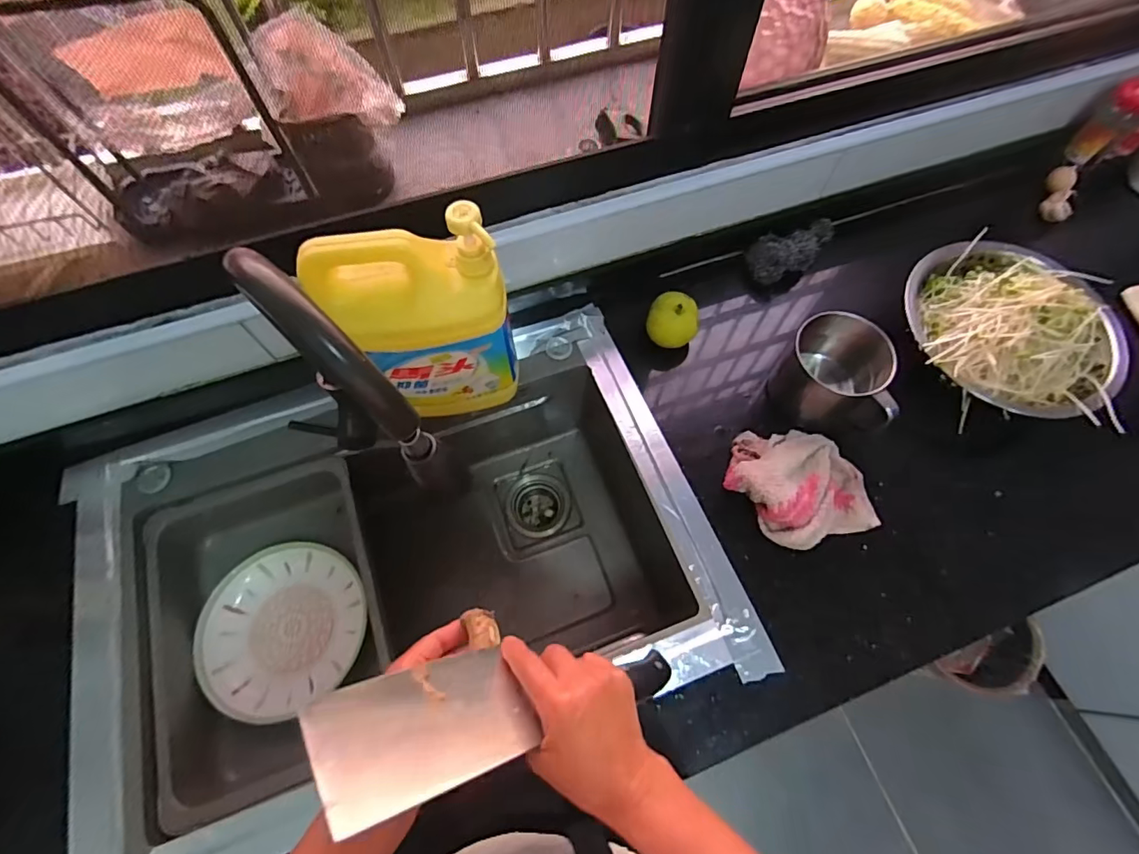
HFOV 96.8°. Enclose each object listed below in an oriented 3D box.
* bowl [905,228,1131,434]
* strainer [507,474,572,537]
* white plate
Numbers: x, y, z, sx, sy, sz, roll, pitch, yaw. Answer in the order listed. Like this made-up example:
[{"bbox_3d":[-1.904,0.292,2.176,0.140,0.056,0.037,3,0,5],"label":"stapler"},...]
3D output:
[{"bbox_3d":[0.590,-0.151,0.658,0.270,0.087,0.256,0,67,0],"label":"bowl"},{"bbox_3d":[-0.052,0.140,0.868,0.104,0.060,0.102,0,67,0],"label":"strainer"},{"bbox_3d":[-0.360,0.251,0.647,0.195,0.044,0.196,0,67,0],"label":"white plate"}]

